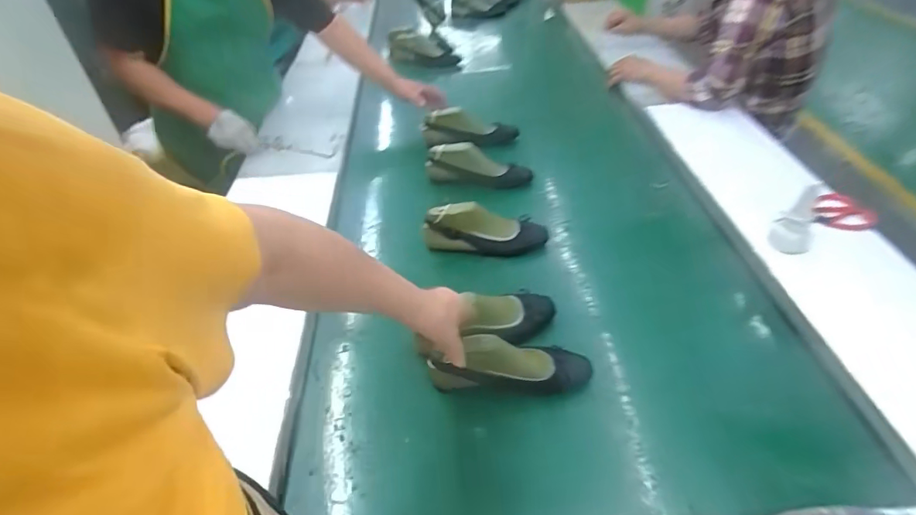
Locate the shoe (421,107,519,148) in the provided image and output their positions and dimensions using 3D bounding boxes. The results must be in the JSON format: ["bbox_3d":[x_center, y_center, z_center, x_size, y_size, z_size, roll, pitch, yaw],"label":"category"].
[{"bbox_3d":[0.032,-0.357,1.329,0.254,0.079,0.084,0,43,4],"label":"shoe"}]

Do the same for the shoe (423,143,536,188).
[{"bbox_3d":[0.053,-0.231,1.207,0.263,0.081,0.089,-2,43,2],"label":"shoe"}]

